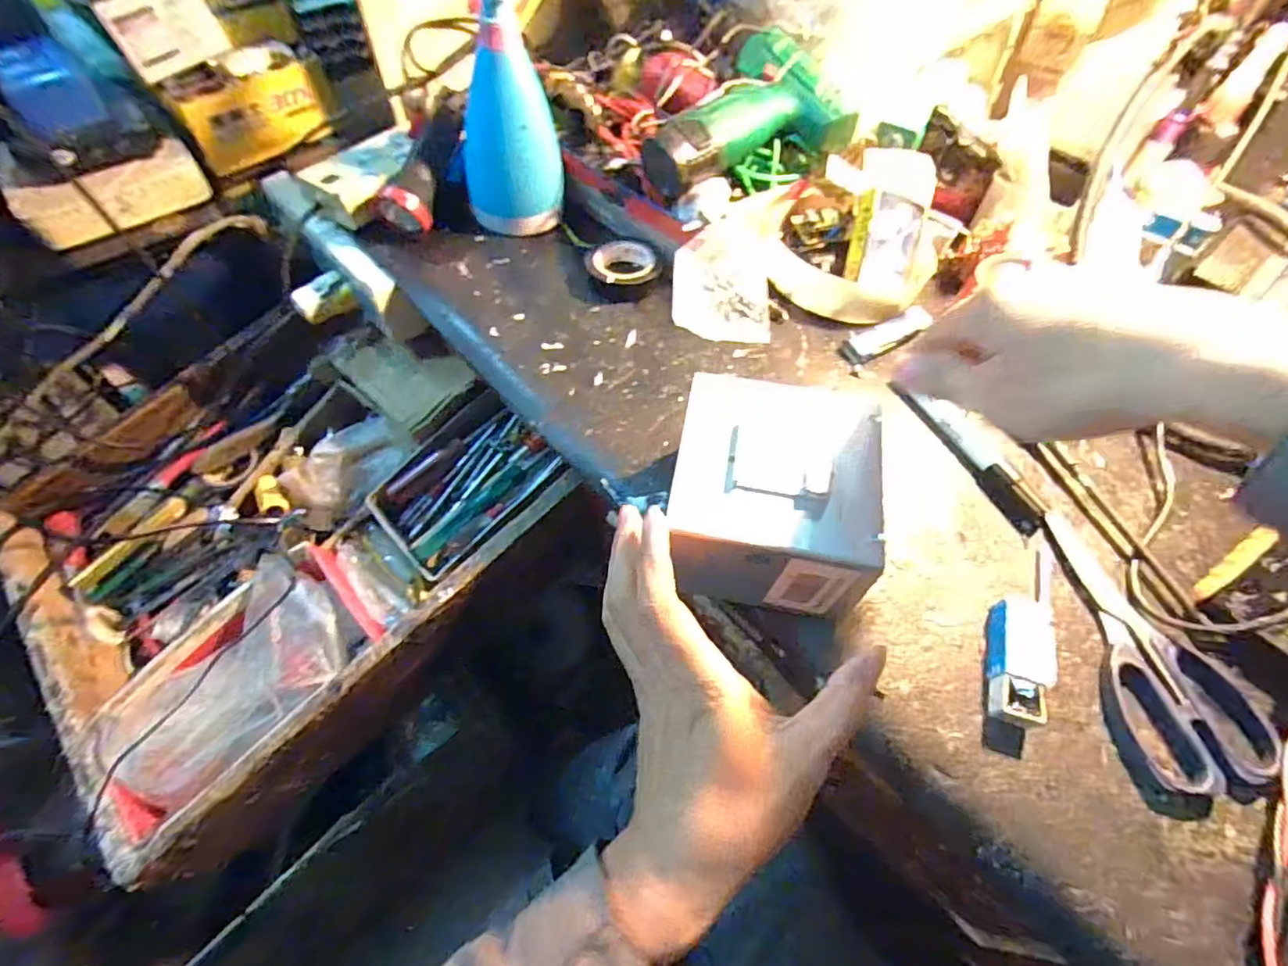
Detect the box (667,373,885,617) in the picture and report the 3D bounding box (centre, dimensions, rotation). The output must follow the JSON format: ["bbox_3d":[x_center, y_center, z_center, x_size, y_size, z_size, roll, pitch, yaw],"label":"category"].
[{"bbox_3d":[0.071,0.007,0.340,0.107,0.067,0.117,9,58,3],"label":"box"}]

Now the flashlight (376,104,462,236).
[{"bbox_3d":[-0.192,-0.274,0.518,0.047,0.042,0.114,12,75,6],"label":"flashlight"}]

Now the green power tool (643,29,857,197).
[{"bbox_3d":[0.075,-0.304,0.494,0.177,0.055,0.110,-22,61,-15],"label":"green power tool"}]

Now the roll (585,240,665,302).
[{"bbox_3d":[-0.017,-0.182,0.502,0.063,0.021,0.062,1,57,-1],"label":"roll"}]

